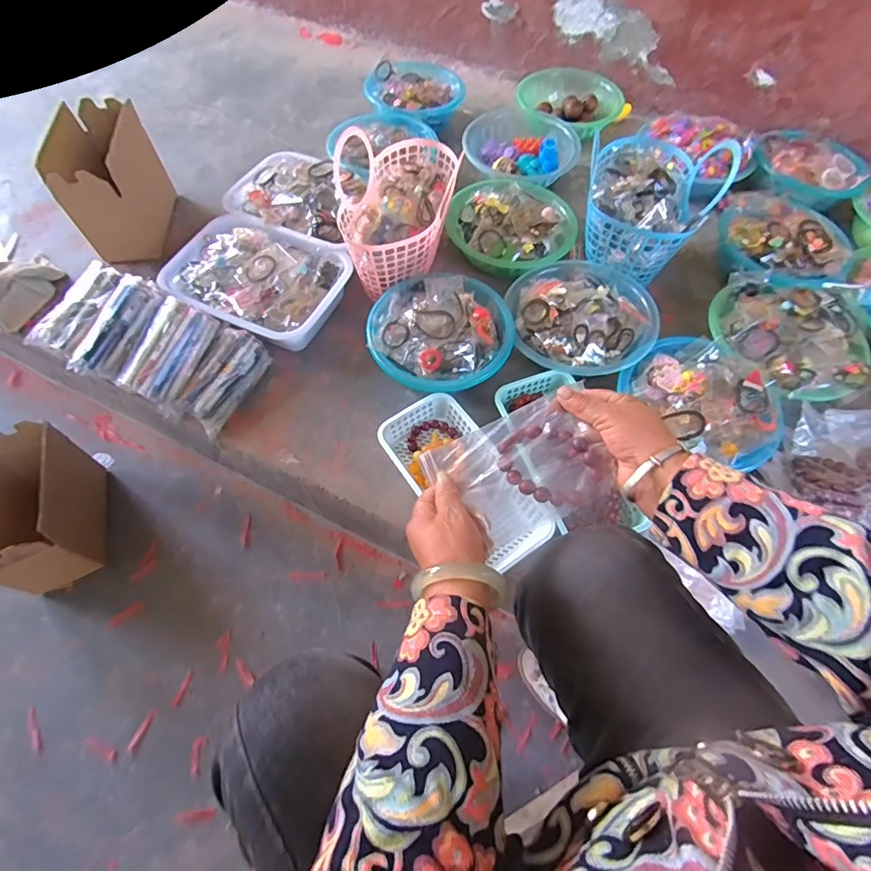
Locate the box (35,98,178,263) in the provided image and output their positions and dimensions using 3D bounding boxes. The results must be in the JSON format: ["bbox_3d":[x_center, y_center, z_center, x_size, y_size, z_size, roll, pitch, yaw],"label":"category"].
[{"bbox_3d":[-0.575,-0.447,0.847,0.124,0.186,0.210,-8,62,-7],"label":"box"}]

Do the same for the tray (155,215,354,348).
[{"bbox_3d":[-0.314,-0.269,0.801,0.290,0.069,0.208,22,63,9],"label":"tray"}]

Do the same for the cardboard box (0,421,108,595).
[{"bbox_3d":[-0.615,0.120,0.729,0.114,0.183,0.209,-14,63,-10],"label":"cardboard box"}]

